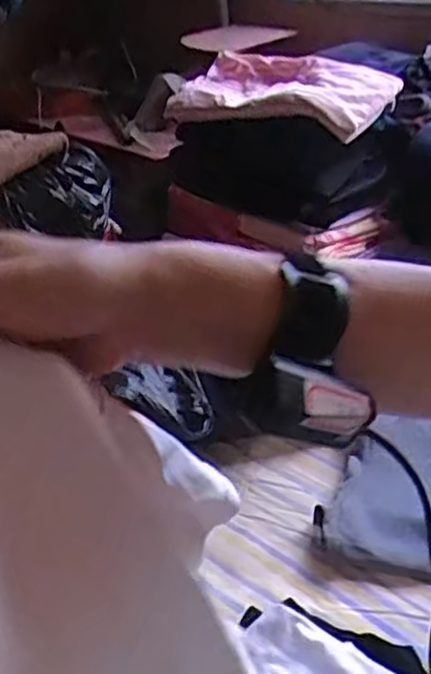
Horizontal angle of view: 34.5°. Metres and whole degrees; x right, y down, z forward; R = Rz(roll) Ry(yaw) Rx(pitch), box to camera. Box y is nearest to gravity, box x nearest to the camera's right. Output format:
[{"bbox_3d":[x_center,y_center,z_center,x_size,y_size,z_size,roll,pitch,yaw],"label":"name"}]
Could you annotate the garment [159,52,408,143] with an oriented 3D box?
[{"bbox_3d":[0.109,-0.428,1.199,0.374,0.103,0.205,11,37,25],"label":"garment"}]

